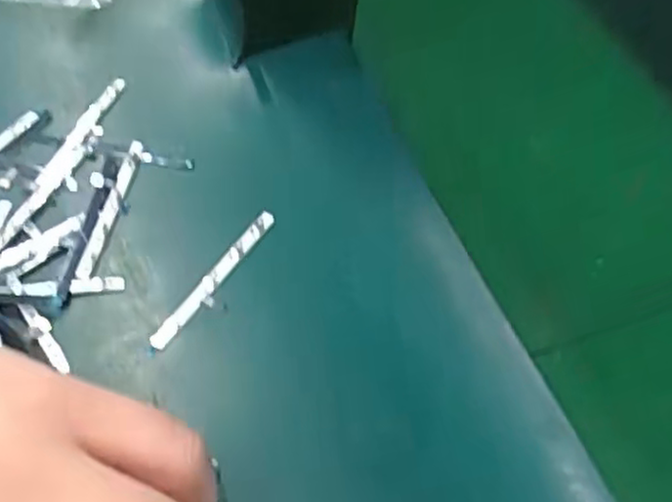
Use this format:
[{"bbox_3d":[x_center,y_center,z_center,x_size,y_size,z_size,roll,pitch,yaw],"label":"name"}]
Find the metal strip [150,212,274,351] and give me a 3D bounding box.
[{"bbox_3d":[-0.038,0.008,0.222,0.007,0.004,0.058,29,58,15],"label":"metal strip"}]

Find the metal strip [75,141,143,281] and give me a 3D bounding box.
[{"bbox_3d":[-0.075,-0.015,0.234,0.006,0.004,0.059,8,55,1],"label":"metal strip"}]

